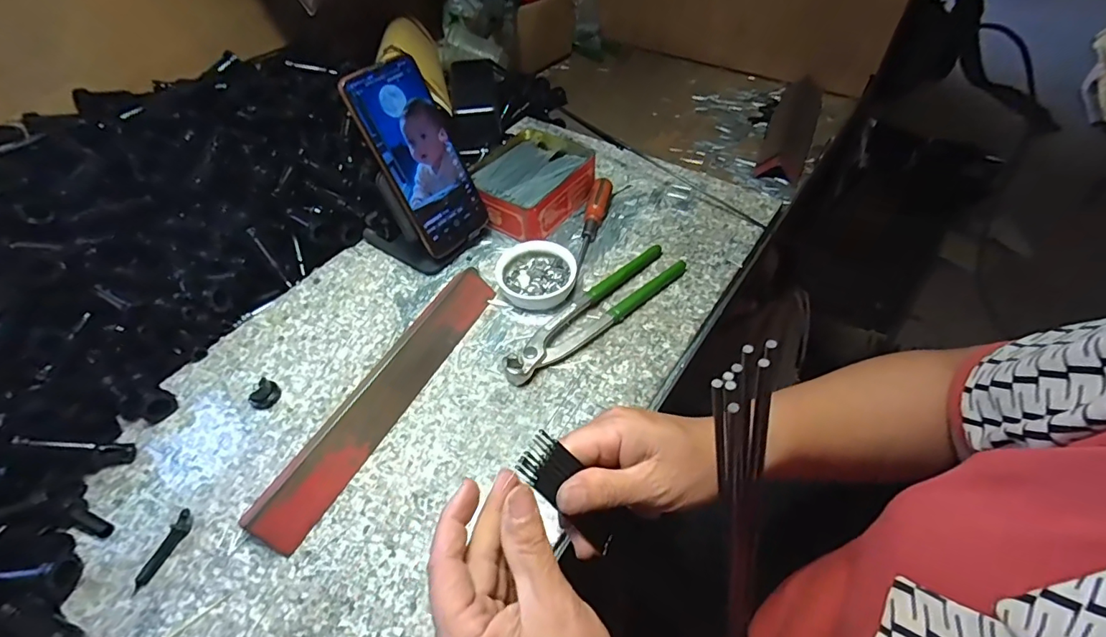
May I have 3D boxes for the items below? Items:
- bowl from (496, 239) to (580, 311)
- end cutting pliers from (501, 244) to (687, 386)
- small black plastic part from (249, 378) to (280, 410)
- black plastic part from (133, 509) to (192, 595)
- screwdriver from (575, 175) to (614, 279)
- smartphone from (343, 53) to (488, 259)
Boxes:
[{"bbox_3d":[-0.016,-0.043,0.468,0.070,0.021,0.066,-2,51,3],"label":"bowl"},{"bbox_3d":[0.036,-0.008,0.446,0.197,0.014,0.044,-36,57,-23],"label":"end cutting pliers"},{"bbox_3d":[-0.232,0.061,0.408,0.015,0.013,0.023,5,51,9],"label":"small black plastic part"},{"bbox_3d":[-0.259,0.152,0.336,0.010,0.007,0.050,13,53,15],"label":"black plastic part"},{"bbox_3d":[0.038,-0.090,0.508,0.022,0.020,0.138,8,52,11],"label":"screwdriver"},{"bbox_3d":[-0.118,-0.145,0.461,0.006,0.166,0.082,9,45,45],"label":"smartphone"}]

